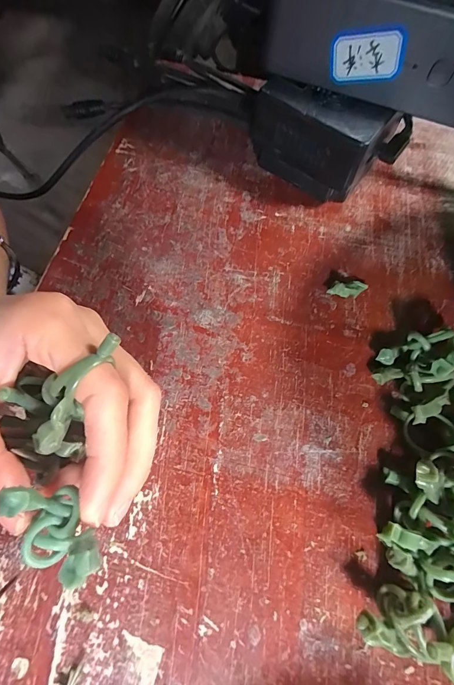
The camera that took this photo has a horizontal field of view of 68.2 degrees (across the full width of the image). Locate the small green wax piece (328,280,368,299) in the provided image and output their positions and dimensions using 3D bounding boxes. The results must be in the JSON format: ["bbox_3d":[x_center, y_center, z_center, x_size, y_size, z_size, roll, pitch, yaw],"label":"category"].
[{"bbox_3d":[0.074,-0.033,0.205,0.025,0.008,0.008,-10,68,-6],"label":"small green wax piece"}]

